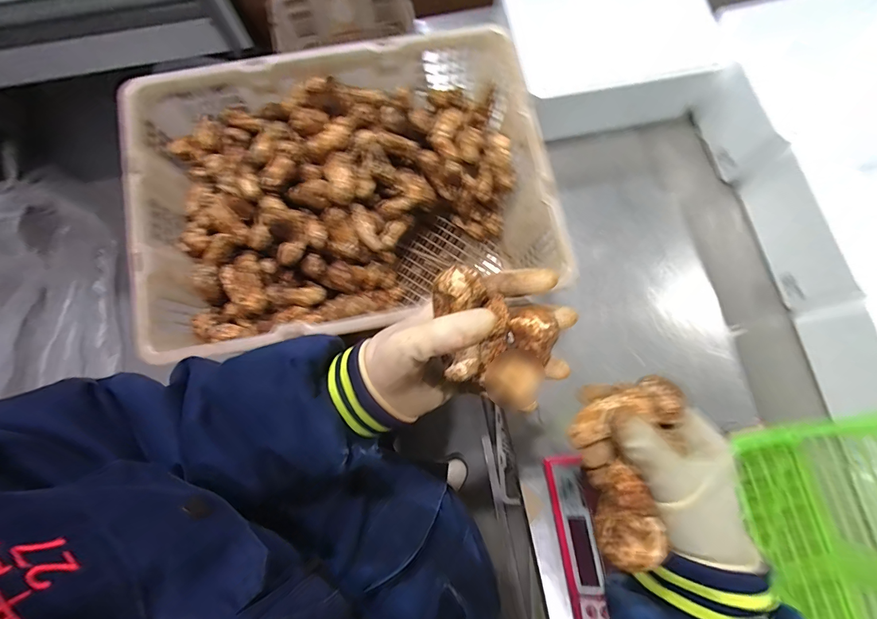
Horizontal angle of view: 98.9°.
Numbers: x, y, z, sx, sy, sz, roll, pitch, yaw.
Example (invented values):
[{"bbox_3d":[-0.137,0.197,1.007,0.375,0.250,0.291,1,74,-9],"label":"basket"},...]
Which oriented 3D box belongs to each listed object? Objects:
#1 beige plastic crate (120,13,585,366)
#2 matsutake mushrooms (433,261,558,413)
[{"bbox_3d":[-0.117,-0.145,0.524,0.494,0.159,0.364,-11,79,-1],"label":"beige plastic crate"},{"bbox_3d":[0.030,0.020,0.259,0.088,0.049,0.067,28,81,6],"label":"matsutake mushrooms"}]

